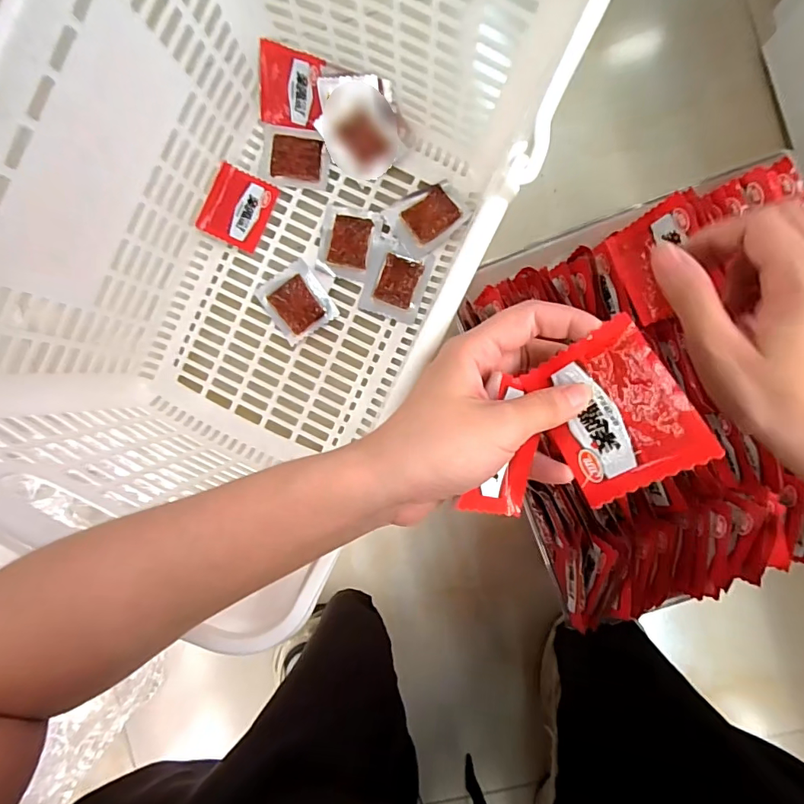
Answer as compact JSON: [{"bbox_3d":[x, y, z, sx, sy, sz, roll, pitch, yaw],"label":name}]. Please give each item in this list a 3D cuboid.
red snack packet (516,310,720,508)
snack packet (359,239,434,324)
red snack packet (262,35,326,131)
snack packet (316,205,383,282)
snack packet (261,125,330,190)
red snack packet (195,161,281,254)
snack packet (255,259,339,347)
[{"bbox_3d":[0.098,0.005,0.223,0.059,0.006,0.072,-35,70,33],"label":"red snack packet"},{"bbox_3d":[-0.007,-0.120,0.468,0.059,0.014,0.070,19,91,2],"label":"snack packet"},{"bbox_3d":[-0.104,-0.295,0.451,0.058,0.065,0.011,10,51,-8],"label":"red snack packet"},{"bbox_3d":[-0.053,-0.159,0.473,0.057,0.008,0.069,10,91,2],"label":"snack packet"},{"bbox_3d":[-0.108,-0.245,0.473,0.071,0.014,0.053,13,91,2],"label":"snack packet"},{"bbox_3d":[-0.161,-0.192,0.472,0.058,0.006,0.068,23,92,-17],"label":"red snack packet"},{"bbox_3d":[-0.106,-0.100,0.476,0.061,0.009,0.069,-33,89,2],"label":"snack packet"}]

